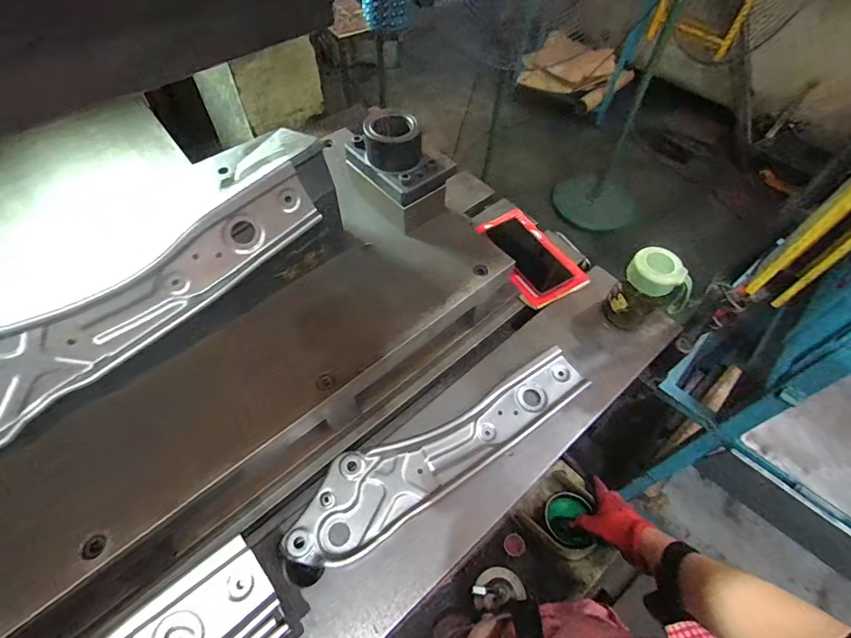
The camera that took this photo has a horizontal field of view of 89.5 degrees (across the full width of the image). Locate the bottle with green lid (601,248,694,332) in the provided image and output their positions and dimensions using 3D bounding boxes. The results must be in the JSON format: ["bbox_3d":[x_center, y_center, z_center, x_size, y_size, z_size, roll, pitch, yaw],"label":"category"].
[{"bbox_3d":[0.323,-0.033,0.626,0.091,0.130,0.059,39,64,22],"label":"bottle with green lid"}]

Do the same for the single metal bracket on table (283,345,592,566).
[{"bbox_3d":[0.027,0.160,0.557,0.428,0.022,0.096,-30,62,-19],"label":"single metal bracket on table"}]

